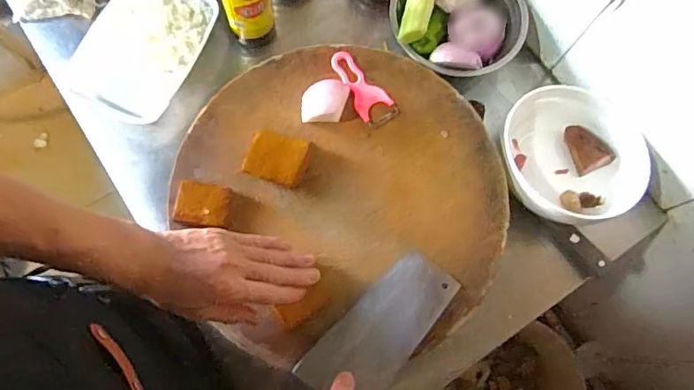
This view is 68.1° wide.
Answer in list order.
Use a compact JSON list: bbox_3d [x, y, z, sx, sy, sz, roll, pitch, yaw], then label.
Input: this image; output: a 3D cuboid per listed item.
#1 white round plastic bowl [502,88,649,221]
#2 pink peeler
[{"bbox_3d":[0.281,-0.048,0.661,0.195,0.063,0.182,0,75,-2],"label":"white round plastic bowl"},{"bbox_3d":[0.017,-0.127,0.612,0.042,0.014,0.101,-38,79,-11],"label":"pink peeler"}]

